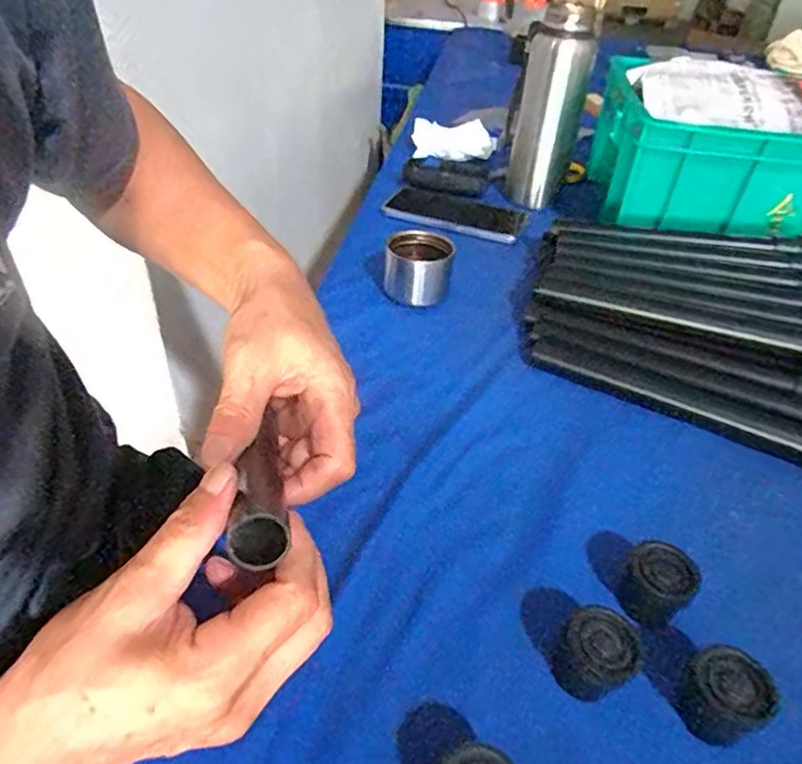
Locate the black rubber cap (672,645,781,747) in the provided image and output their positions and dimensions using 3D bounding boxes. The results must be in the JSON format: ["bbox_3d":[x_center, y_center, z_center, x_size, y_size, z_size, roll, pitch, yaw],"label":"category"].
[{"bbox_3d":[0.152,0.148,0.287,0.034,0.028,0.034,3,38,-2],"label":"black rubber cap"}]

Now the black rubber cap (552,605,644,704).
[{"bbox_3d":[0.096,0.133,0.296,0.037,0.032,0.032,26,43,26],"label":"black rubber cap"}]

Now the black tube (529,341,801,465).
[{"bbox_3d":[0.219,0.015,0.460,0.248,0.022,0.028,23,41,22],"label":"black tube"}]

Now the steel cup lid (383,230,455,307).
[{"bbox_3d":[0.015,-0.106,0.564,0.063,0.043,0.061,8,38,5],"label":"steel cup lid"}]

